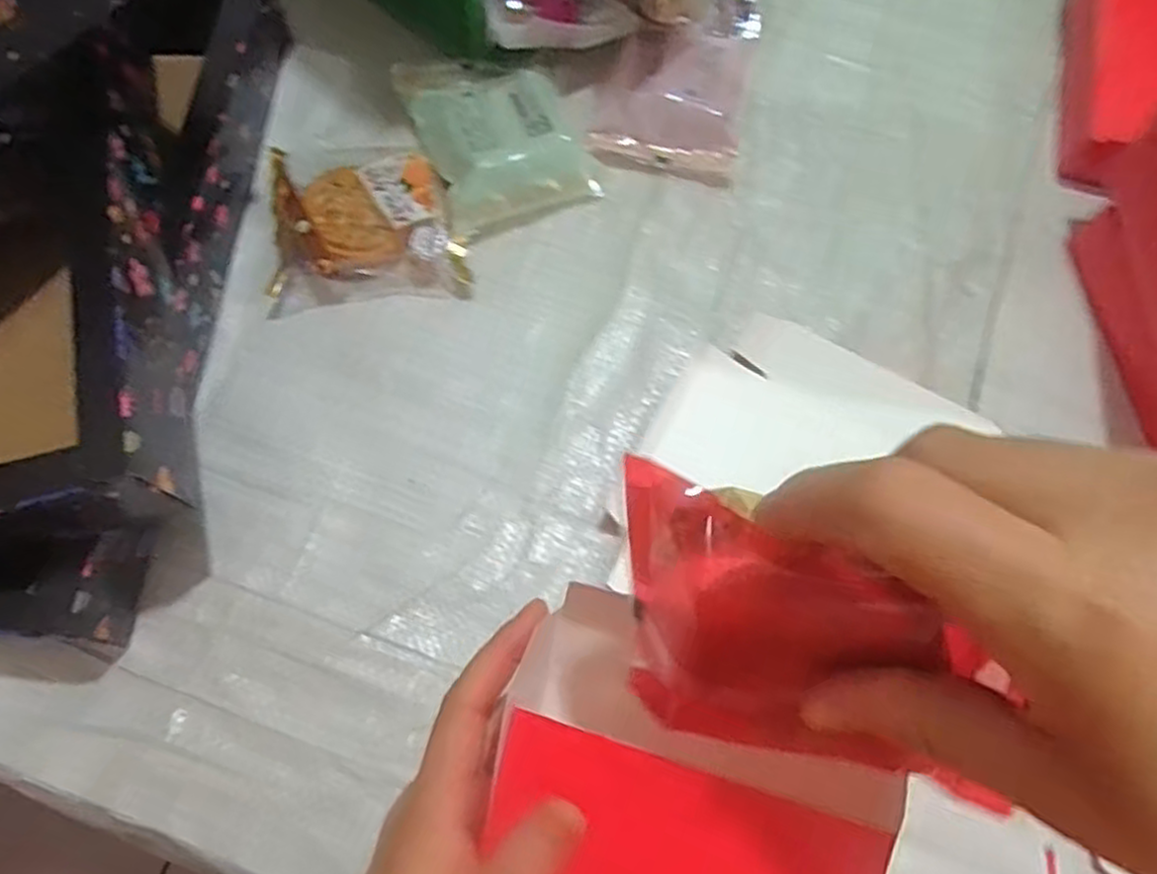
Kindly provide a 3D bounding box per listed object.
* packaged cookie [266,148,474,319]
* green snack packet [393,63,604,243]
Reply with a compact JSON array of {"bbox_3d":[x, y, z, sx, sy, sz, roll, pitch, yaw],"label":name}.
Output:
[{"bbox_3d":[-0.136,-0.138,0.483,0.123,0.039,0.101,-6,71,-4],"label":"packaged cookie"},{"bbox_3d":[-0.053,-0.205,0.504,0.104,0.038,0.130,-22,72,-9],"label":"green snack packet"}]

